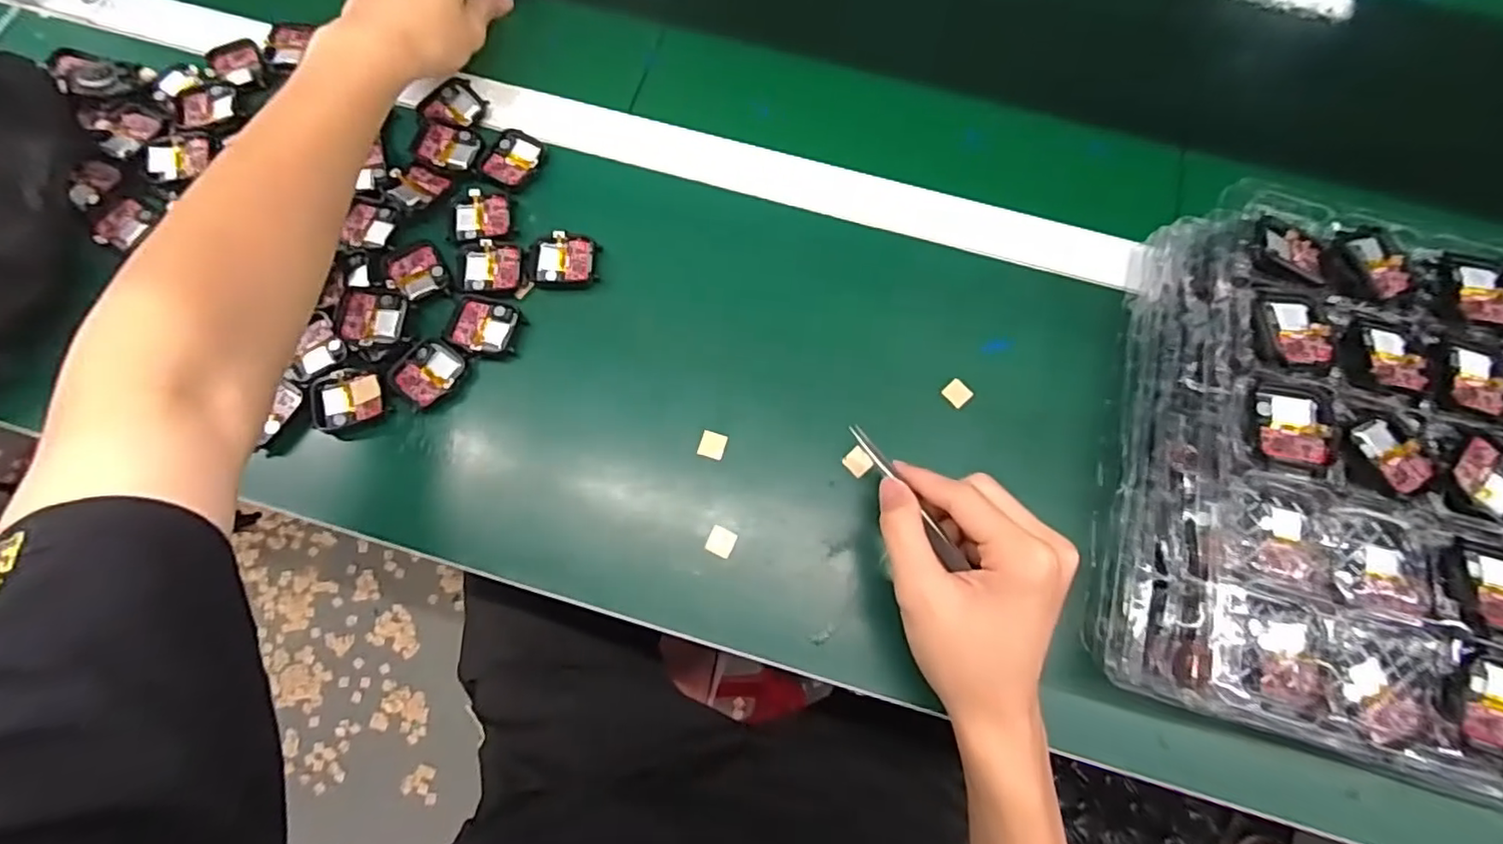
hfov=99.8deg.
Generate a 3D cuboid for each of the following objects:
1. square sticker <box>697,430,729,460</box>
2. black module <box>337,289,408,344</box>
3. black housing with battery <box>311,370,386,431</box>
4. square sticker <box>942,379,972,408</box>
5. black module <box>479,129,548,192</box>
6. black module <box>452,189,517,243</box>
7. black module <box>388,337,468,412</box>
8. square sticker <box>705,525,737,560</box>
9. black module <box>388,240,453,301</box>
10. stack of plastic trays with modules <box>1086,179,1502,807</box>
[{"bbox_3d":[-0.024,0.015,0.400,0.016,0.004,0.017,16,74,5],"label":"square sticker"},{"bbox_3d":[-0.243,-0.068,0.407,0.042,0.010,0.035,2,73,1],"label":"black module"},{"bbox_3d":[-0.255,-0.015,0.400,0.043,0.006,0.037,-15,74,-5],"label":"black housing with battery"},{"bbox_3d":[0.134,-0.019,0.410,0.015,0.004,0.016,-40,77,-11],"label":"square sticker"},{"bbox_3d":[-0.169,-0.188,0.450,0.038,0.004,0.047,23,75,6],"label":"black module"},{"bbox_3d":[-0.185,-0.142,0.436,0.041,0.005,0.039,-13,74,-4],"label":"black module"},{"bbox_3d":[-0.207,-0.031,0.404,0.037,0.006,0.045,40,77,11],"label":"black module"},{"bbox_3d":[-0.018,0.073,0.382,0.016,0.004,0.016,23,78,4],"label":"square sticker"},{"bbox_3d":[-0.222,-0.102,0.423,0.033,0.007,0.044,-32,76,-9],"label":"black module"},{"bbox_3d":[0.349,0.034,0.341,0.260,0.072,0.286,15,74,4],"label":"stack of plastic trays with modules"}]

